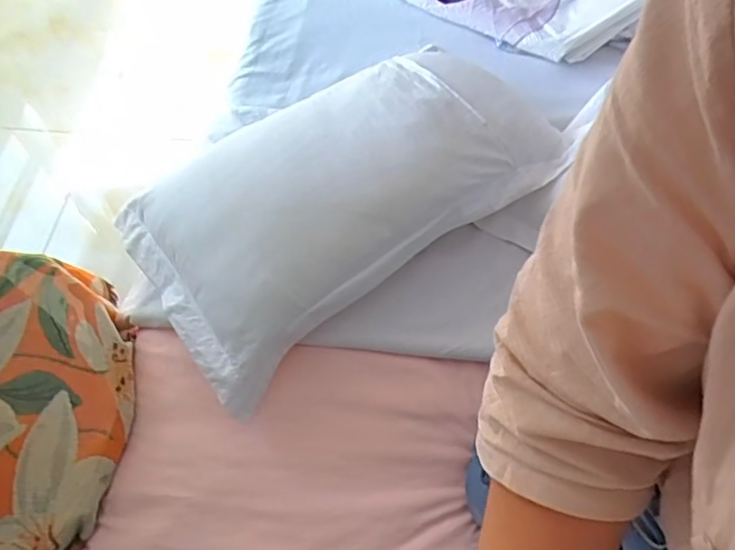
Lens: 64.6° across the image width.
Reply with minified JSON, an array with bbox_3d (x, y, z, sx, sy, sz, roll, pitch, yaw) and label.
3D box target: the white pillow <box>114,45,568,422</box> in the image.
[{"bbox_3d":[-0.027,-0.149,0.916,0.688,0.137,0.378,-33,65,-17],"label":"white pillow"}]

